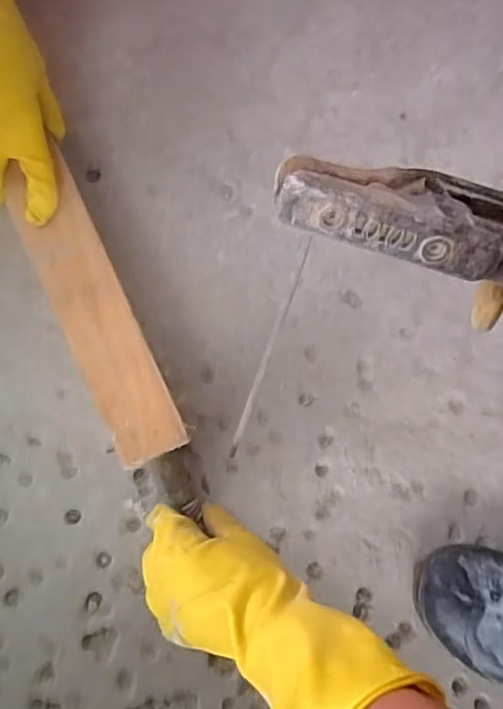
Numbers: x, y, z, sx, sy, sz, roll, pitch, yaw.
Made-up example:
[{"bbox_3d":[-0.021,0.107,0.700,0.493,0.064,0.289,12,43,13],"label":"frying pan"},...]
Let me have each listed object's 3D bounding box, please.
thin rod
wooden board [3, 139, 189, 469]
[{"bbox_3d":[0.010,0.007,0.420,0.005,0.203,0.007,24,36,7],"label":"thin rod"},{"bbox_3d":[-0.133,-0.035,0.486,0.062,0.017,0.259,-24,90,-8],"label":"wooden board"}]

